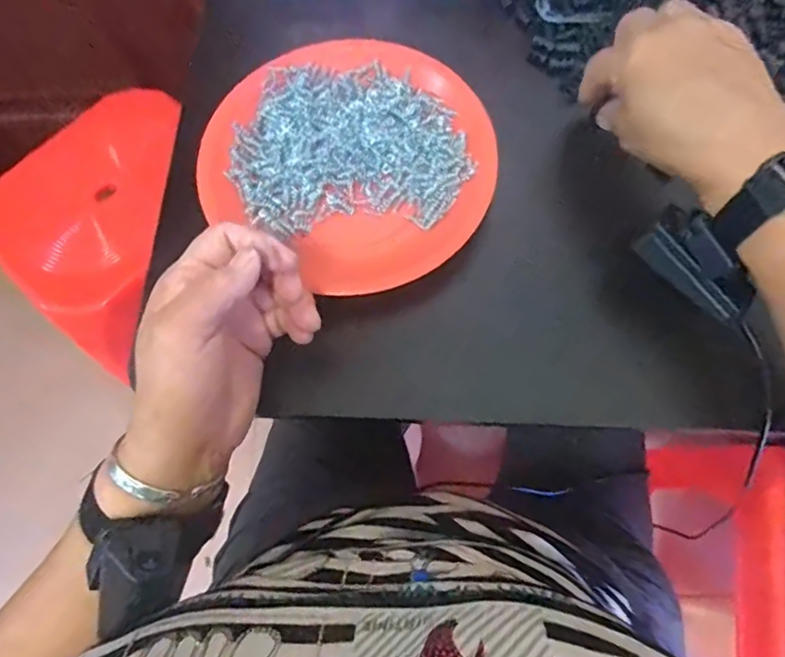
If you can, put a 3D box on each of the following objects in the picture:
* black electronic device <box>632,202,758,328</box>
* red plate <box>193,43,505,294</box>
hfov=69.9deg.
[{"bbox_3d":[0.176,-0.039,0.316,0.067,0.037,0.025,42,48,14],"label":"black electronic device"},{"bbox_3d":[-0.028,-0.115,0.388,0.191,0.027,0.172,35,76,12],"label":"red plate"}]

